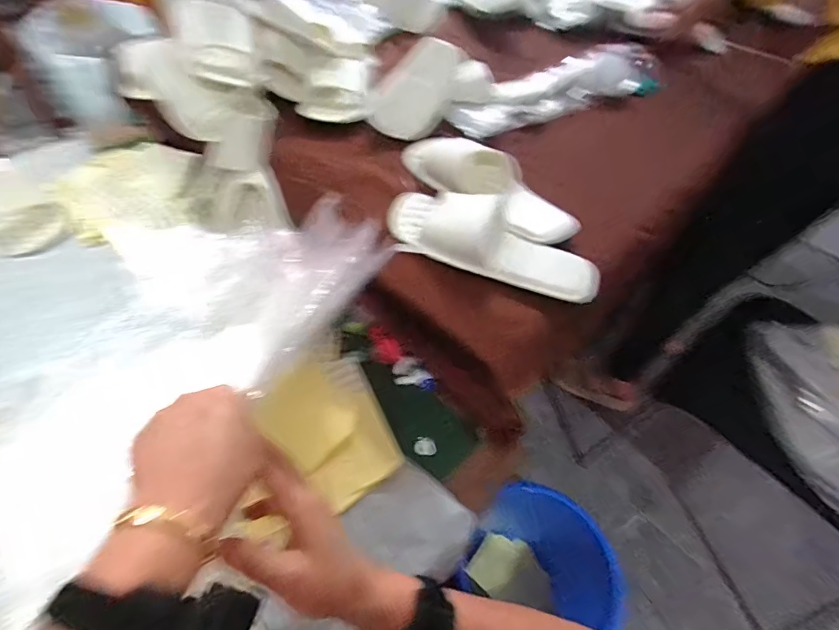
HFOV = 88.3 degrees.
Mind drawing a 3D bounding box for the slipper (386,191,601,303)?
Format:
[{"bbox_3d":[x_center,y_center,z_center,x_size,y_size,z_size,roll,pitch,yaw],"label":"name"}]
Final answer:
[{"bbox_3d":[0.089,-0.096,0.529,0.268,0.054,0.104,19,53,9],"label":"slipper"}]

